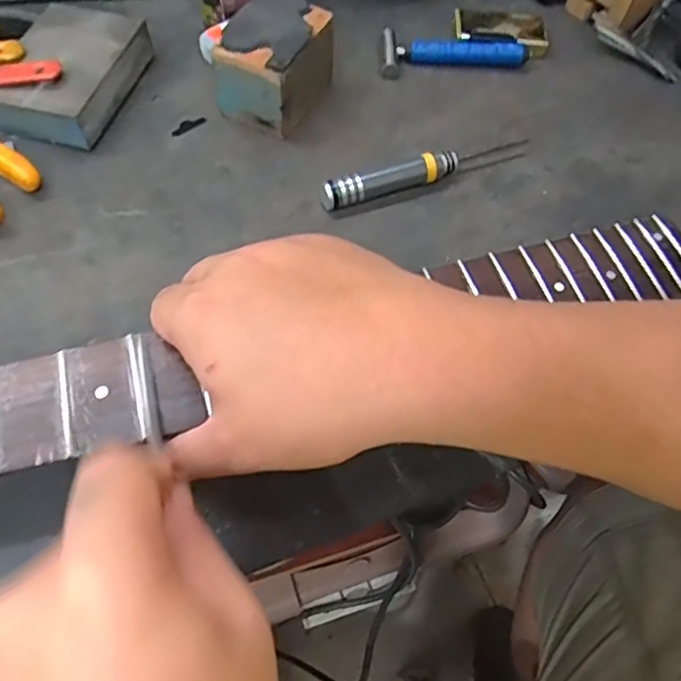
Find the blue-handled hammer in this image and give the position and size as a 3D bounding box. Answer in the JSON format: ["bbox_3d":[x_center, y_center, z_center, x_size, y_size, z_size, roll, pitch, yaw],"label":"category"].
[{"bbox_3d":[0.081,-0.211,0.423,0.105,0.014,0.042,-1,62,-5],"label":"blue-handled hammer"}]

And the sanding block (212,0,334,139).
[{"bbox_3d":[-0.043,-0.179,0.377,0.053,0.054,0.074,26,64,10],"label":"sanding block"}]

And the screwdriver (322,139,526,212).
[{"bbox_3d":[0.054,-0.107,0.367,0.137,0.018,0.015,-20,65,-14],"label":"screwdriver"}]

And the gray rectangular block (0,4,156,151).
[{"bbox_3d":[-0.174,-0.175,0.378,0.071,0.032,0.100,16,62,5],"label":"gray rectangular block"}]

